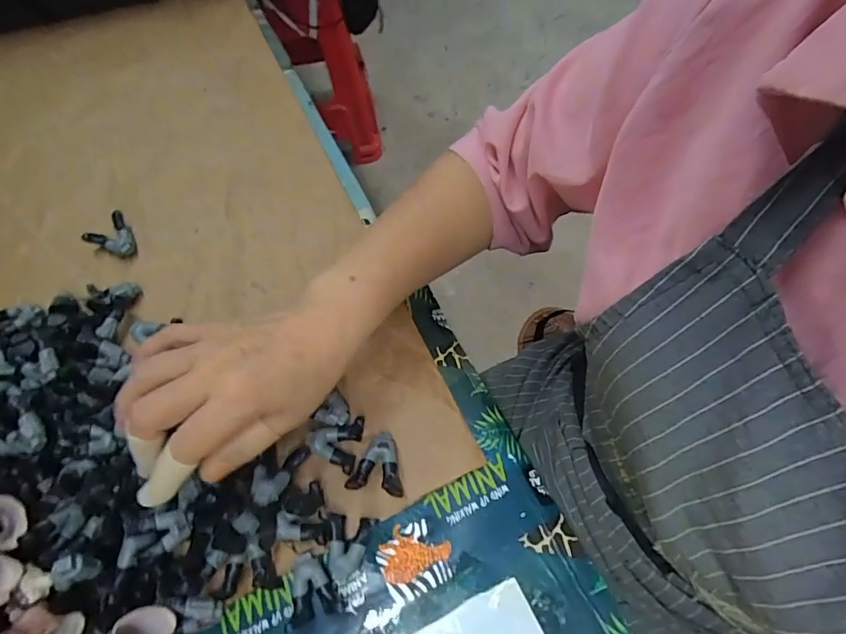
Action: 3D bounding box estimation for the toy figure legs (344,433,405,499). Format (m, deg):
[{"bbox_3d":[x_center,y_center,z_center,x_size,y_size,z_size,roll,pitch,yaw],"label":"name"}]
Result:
[{"bbox_3d":[-0.035,0.102,0.316,0.036,0.015,0.041,-9,61,-3],"label":"toy figure legs"}]

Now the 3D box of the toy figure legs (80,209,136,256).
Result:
[{"bbox_3d":[-0.278,-0.071,0.417,0.041,0.013,0.037,39,69,20],"label":"toy figure legs"}]

